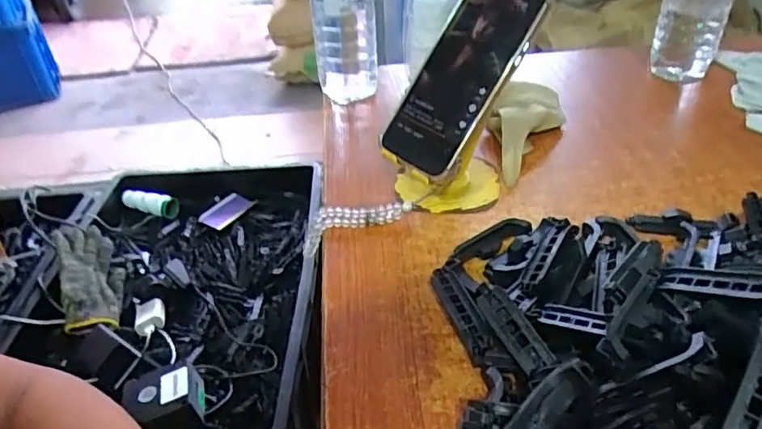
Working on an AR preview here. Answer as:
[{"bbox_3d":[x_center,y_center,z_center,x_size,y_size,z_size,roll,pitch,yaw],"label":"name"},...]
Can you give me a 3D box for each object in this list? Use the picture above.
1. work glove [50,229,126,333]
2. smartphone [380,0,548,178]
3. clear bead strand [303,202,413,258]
[{"bbox_3d":[-0.459,0.092,0.861,0.043,0.104,0.241,-43,57,11],"label":"work glove"},{"bbox_3d":[0.066,-0.112,0.439,0.013,0.164,0.081,26,10,-49],"label":"smartphone"},{"bbox_3d":[-0.022,0.007,0.460,0.095,0.029,0.021,-16,36,4],"label":"clear bead strand"}]

